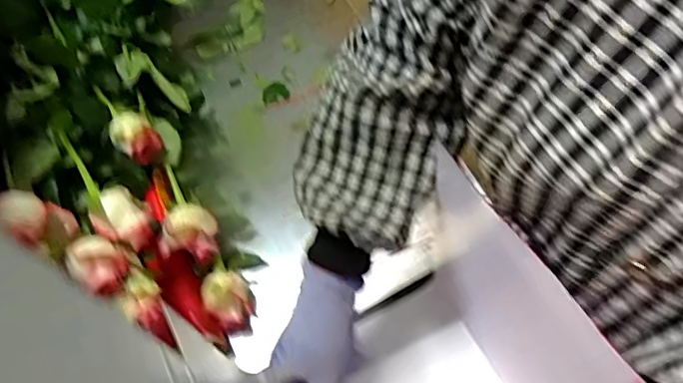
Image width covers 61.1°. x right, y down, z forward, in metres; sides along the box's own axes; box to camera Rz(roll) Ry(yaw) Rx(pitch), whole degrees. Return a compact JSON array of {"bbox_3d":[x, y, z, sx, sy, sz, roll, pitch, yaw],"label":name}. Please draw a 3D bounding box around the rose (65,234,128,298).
[{"bbox_3d":[-0.199,0.058,0.470,0.039,0.033,0.046,-36,60,-19],"label":"rose"}]

